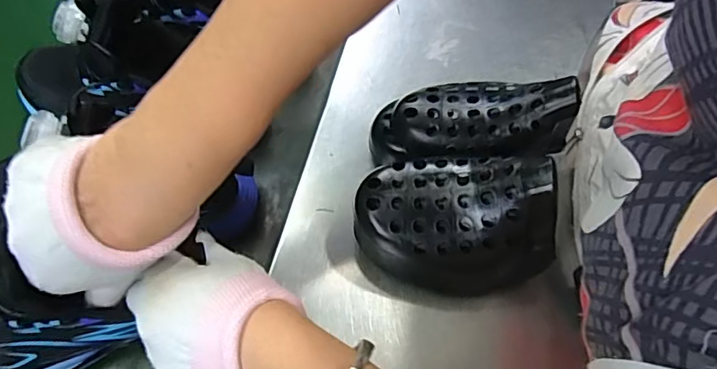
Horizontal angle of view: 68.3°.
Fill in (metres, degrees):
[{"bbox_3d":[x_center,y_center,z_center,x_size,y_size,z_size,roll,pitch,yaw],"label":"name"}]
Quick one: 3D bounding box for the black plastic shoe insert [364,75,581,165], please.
[{"bbox_3d":[0.079,-0.046,0.384,0.149,0.044,0.073,-5,62,18],"label":"black plastic shoe insert"}]

